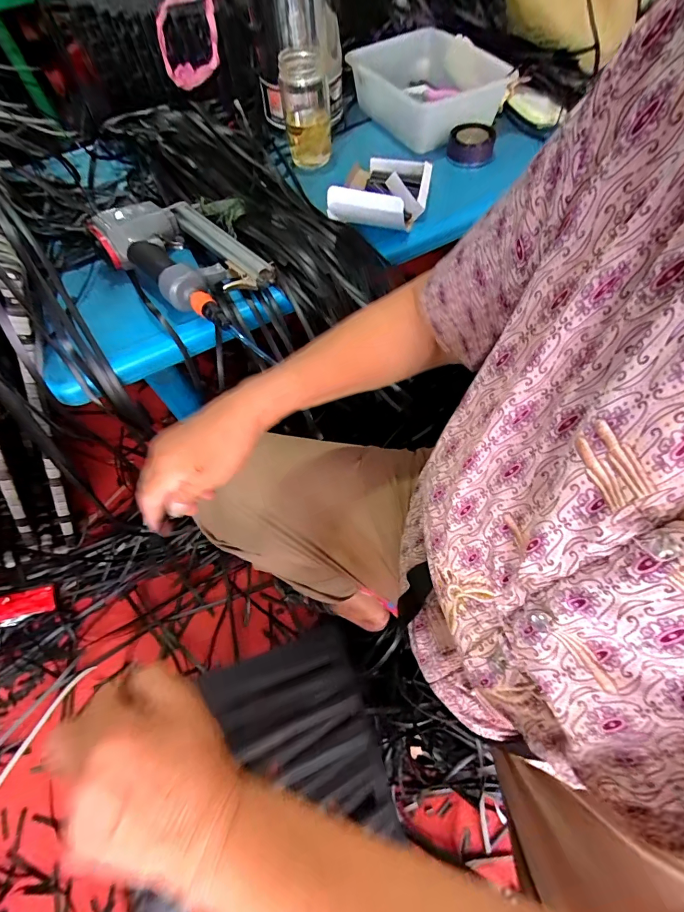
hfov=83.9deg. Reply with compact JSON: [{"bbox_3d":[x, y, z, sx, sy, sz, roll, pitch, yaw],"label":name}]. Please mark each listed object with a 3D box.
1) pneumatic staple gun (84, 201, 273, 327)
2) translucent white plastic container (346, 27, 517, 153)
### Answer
[{"bbox_3d":[-0.210,-0.273,0.527,0.158,0.060,0.262,-41,68,-17],"label":"pneumatic staple gun"},{"bbox_3d":[0.138,-0.703,0.710,0.222,0.077,0.276,-18,63,-7],"label":"translucent white plastic container"}]

